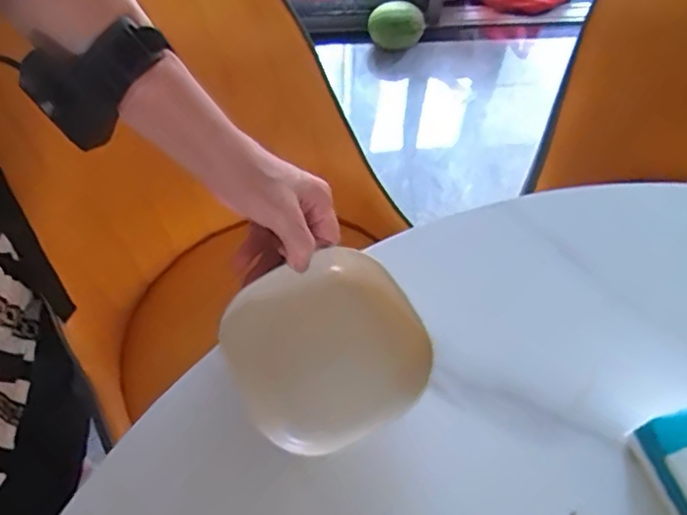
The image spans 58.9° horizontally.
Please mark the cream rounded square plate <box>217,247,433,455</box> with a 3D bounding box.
[{"bbox_3d":[-0.017,0.073,0.472,0.152,0.019,0.136,-31,78,12],"label":"cream rounded square plate"}]

